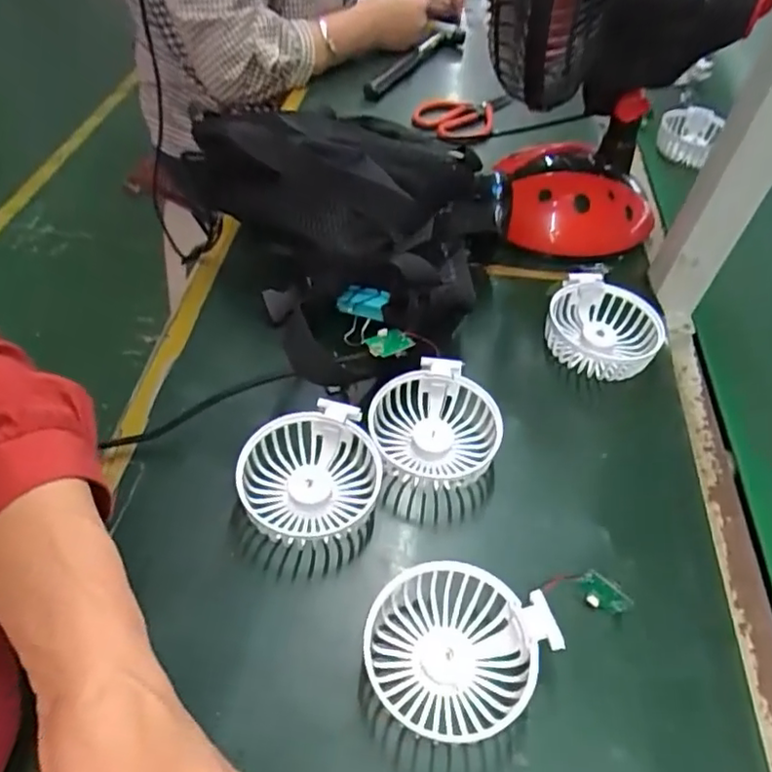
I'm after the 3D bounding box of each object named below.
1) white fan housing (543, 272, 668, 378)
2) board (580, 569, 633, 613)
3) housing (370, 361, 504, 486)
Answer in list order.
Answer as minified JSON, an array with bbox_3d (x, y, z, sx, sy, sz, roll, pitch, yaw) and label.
[{"bbox_3d":[0.176,-0.044,0.503,0.090,0.040,0.087,27,53,19],"label":"white fan housing"},{"bbox_3d":[0.127,0.122,0.360,0.030,0.025,0.010,29,54,20],"label":"board"},{"bbox_3d":[0.034,0.031,0.429,0.080,0.040,0.083,2,49,-2],"label":"housing"}]

